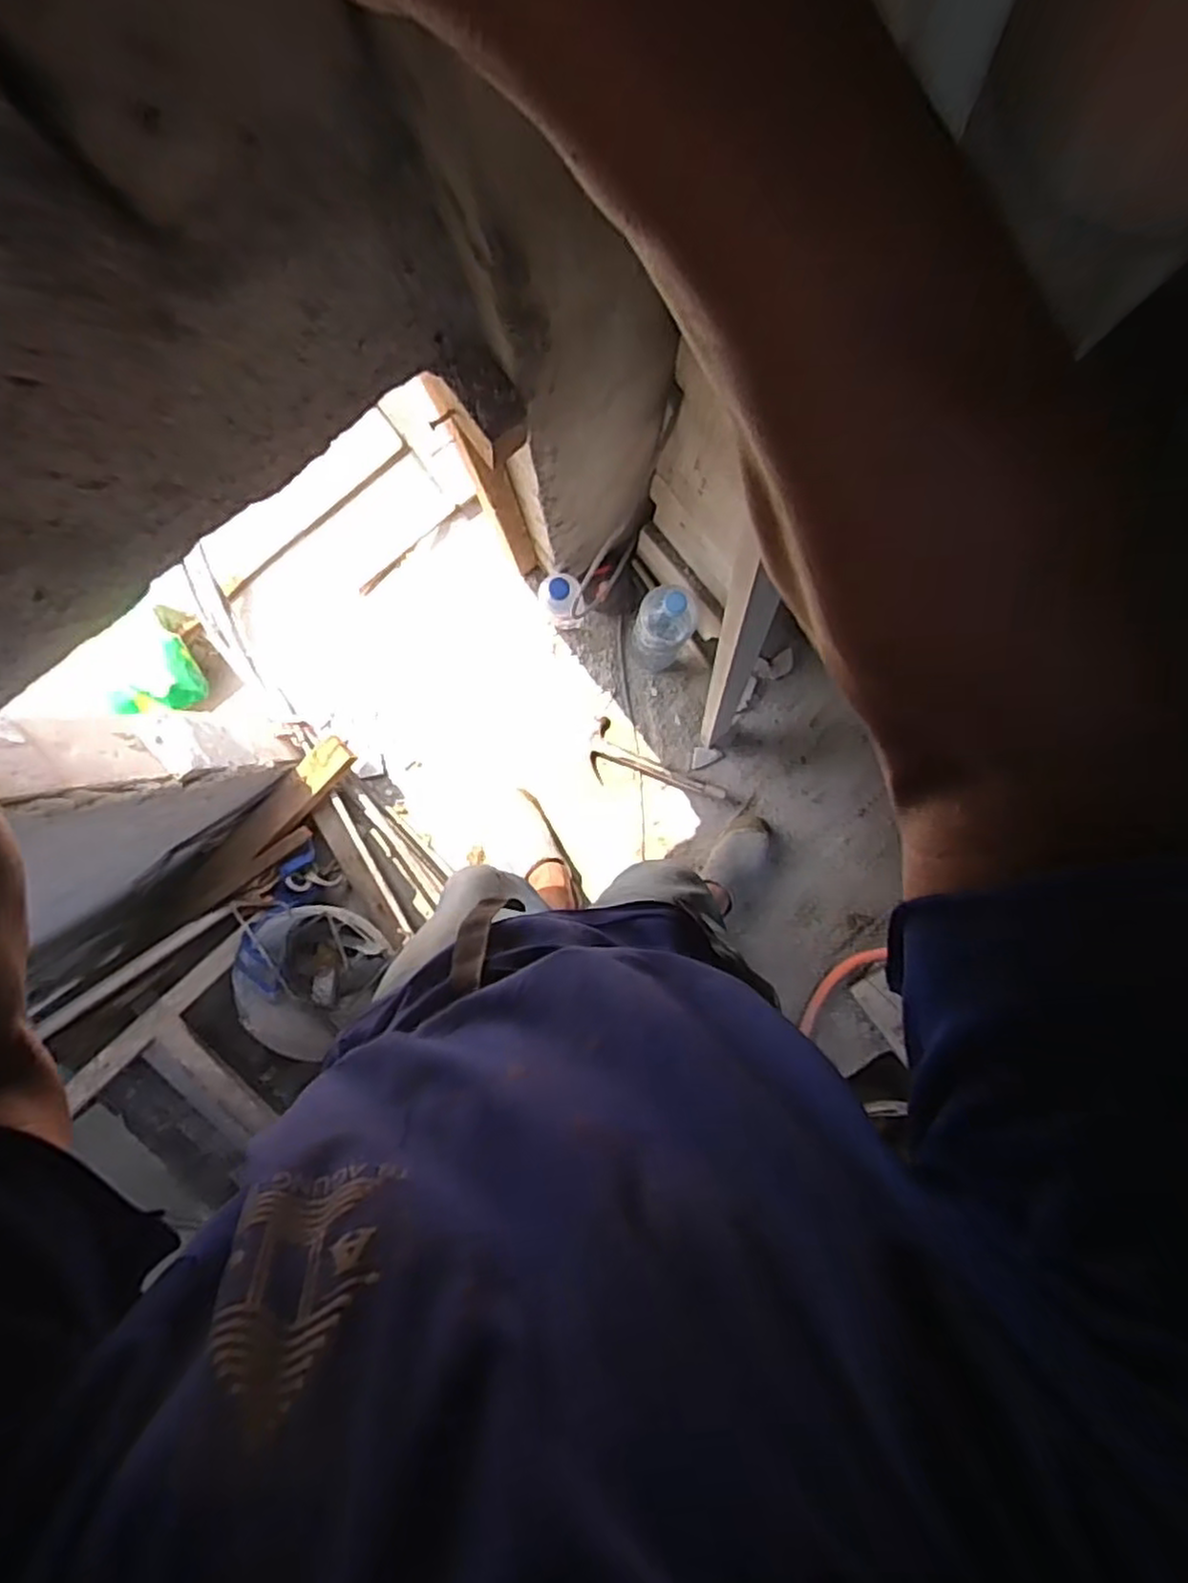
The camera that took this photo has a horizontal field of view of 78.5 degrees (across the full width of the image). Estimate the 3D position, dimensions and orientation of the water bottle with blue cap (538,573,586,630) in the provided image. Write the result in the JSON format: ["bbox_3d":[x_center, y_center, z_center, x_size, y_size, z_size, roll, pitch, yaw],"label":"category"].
[{"bbox_3d":[-0.048,-0.313,1.177,0.065,0.216,0.057,9,96,-1],"label":"water bottle with blue cap"}]

